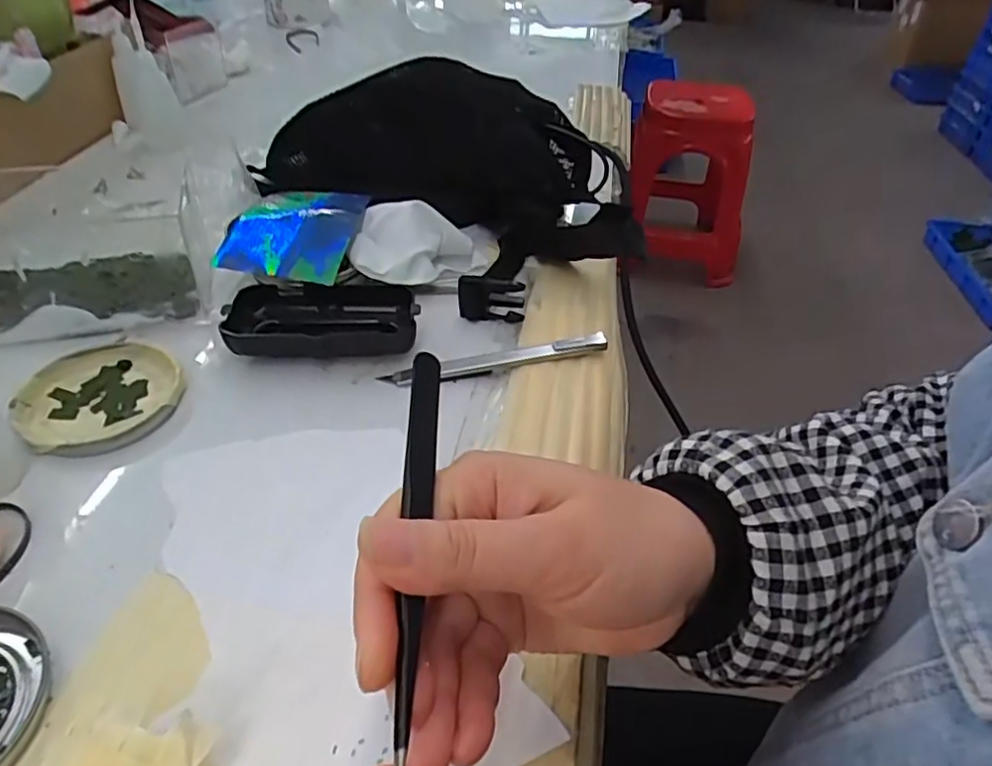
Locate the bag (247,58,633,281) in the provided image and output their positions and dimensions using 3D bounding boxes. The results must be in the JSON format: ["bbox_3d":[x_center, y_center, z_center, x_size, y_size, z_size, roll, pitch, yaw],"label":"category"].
[{"bbox_3d":[-0.036,-0.184,0.507,0.321,0.094,0.149,15,43,14],"label":"bag"}]

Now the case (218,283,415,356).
[{"bbox_3d":[-0.106,-0.038,0.392,0.112,0.024,0.056,-2,42,-5],"label":"case"}]

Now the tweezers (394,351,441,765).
[{"bbox_3d":[-0.024,0.042,0.193,0.009,0.006,0.129,1,54,-2],"label":"tweezers"}]

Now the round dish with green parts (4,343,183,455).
[{"bbox_3d":[-0.214,0.007,0.347,0.078,0.009,0.076,2,42,-1],"label":"round dish with green parts"}]

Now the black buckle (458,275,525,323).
[{"bbox_3d":[-0.003,-0.054,0.413,0.042,0.029,0.007,8,42,5],"label":"black buckle"}]

